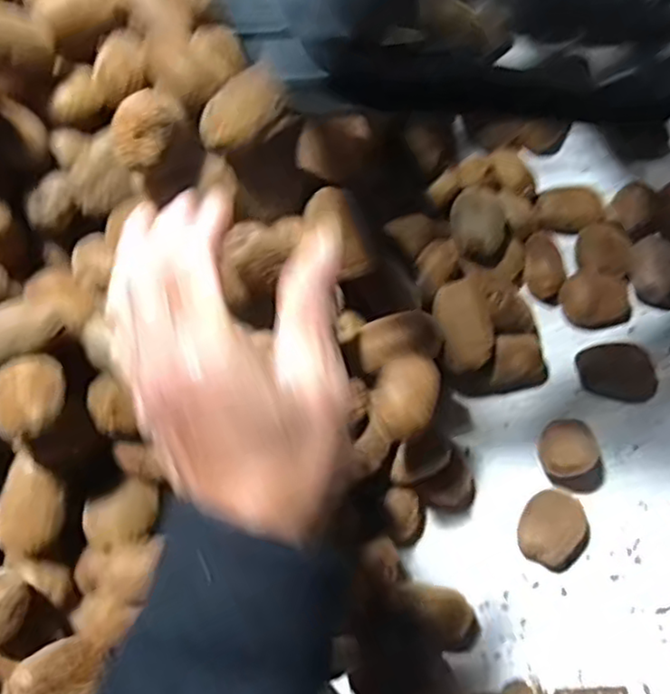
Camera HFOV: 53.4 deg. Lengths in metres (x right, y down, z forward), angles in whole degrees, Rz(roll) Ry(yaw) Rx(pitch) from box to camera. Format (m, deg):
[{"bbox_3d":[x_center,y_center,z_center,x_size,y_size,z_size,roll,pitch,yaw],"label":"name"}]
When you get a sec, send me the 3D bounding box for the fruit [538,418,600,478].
[{"bbox_3d":[0.198,0.091,0.582,0.052,0.050,0.048,1,67,-2],"label":"fruit"}]

